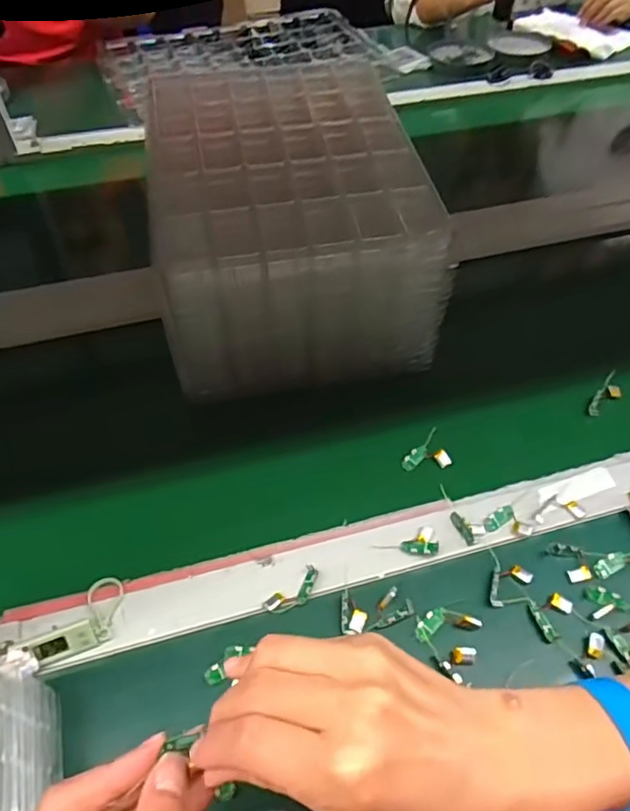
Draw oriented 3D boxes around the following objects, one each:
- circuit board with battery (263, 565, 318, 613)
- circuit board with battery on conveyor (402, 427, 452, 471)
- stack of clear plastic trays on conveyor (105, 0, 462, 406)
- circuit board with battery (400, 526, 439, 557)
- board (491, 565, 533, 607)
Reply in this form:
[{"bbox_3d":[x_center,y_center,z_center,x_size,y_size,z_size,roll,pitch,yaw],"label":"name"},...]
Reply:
[{"bbox_3d":[-0.015,0.139,0.426,0.045,0.006,0.019,-32,59,-24],"label":"circuit board with battery"},{"bbox_3d":[0.096,0.043,0.515,0.039,0.015,0.036,-15,53,-12],"label":"circuit board with battery on conveyor"},{"bbox_3d":[-0.030,-0.183,0.586,0.238,0.176,0.283,-9,52,-8],"label":"stack of clear plastic trays on conveyor"},{"bbox_3d":[0.082,0.105,0.450,0.029,0.004,0.025,4,51,2],"label":"circuit board with battery"},{"bbox_3d":[0.142,0.130,0.427,0.041,0.006,0.021,-31,58,-23],"label":"board"}]

